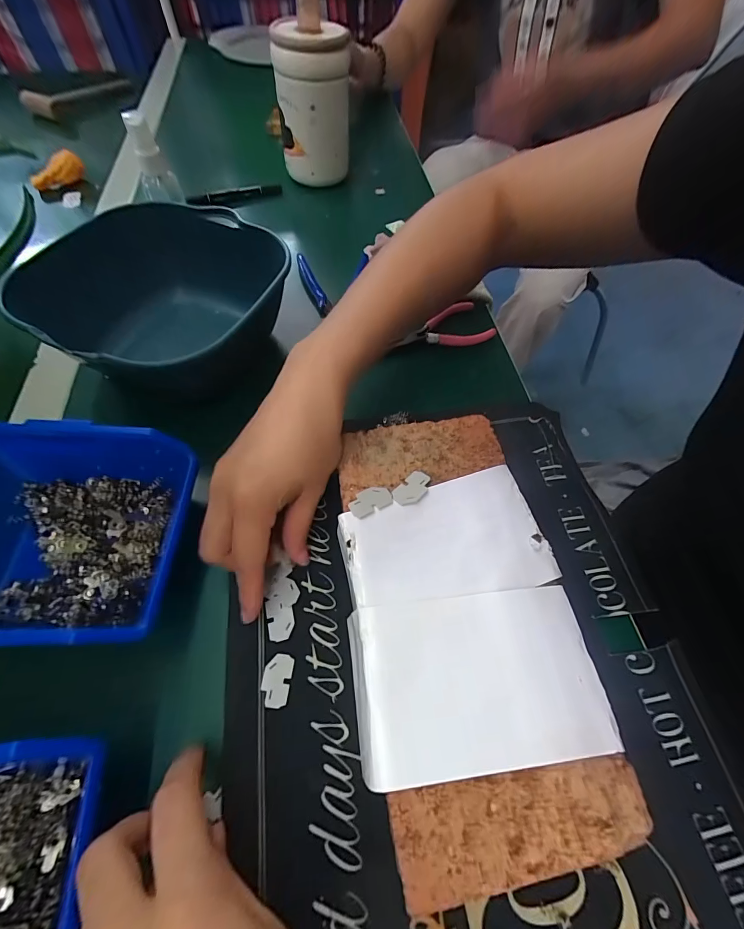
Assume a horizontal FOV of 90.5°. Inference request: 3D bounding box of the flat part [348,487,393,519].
[{"bbox_3d":[-0.001,0.021,0.220,0.026,0.004,0.015,-27,64,-15],"label":"flat part"}]

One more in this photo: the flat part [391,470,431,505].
[{"bbox_3d":[0.025,0.014,0.226,0.016,0.004,0.027,39,67,19],"label":"flat part"}]

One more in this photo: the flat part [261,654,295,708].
[{"bbox_3d":[-0.055,0.123,0.211,0.016,0.004,0.026,7,59,1],"label":"flat part"}]

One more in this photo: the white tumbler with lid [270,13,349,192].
[{"bbox_3d":[-0.069,-0.425,0.451,0.084,0.148,0.096,-5,61,-4],"label":"white tumbler with lid"}]

